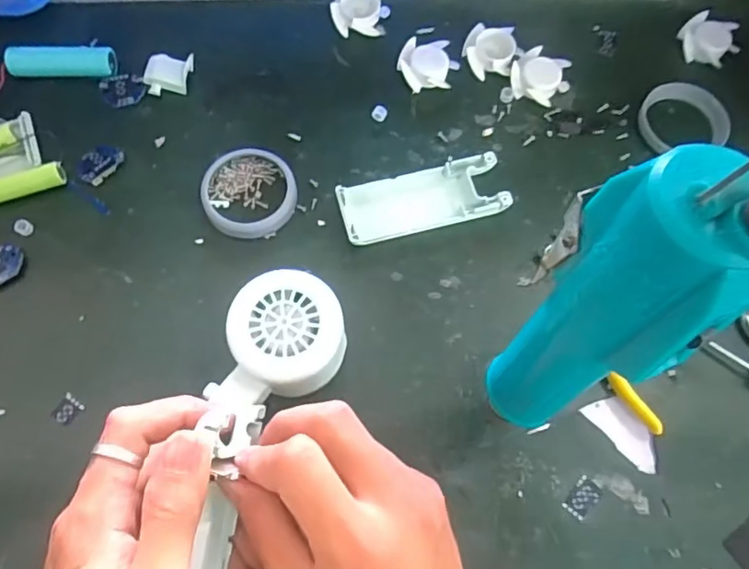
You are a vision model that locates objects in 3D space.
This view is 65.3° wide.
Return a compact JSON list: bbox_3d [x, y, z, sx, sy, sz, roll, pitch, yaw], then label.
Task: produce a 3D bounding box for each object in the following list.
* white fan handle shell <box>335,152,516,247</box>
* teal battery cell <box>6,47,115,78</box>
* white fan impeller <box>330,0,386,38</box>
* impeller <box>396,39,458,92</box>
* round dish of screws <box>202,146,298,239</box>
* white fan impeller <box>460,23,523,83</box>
[{"bbox_3d":[0.032,-0.054,0.370,0.105,0.010,0.040,-15,73,-7],"label":"white fan handle shell"},{"bbox_3d":[-0.206,-0.147,0.385,0.065,0.016,0.017,-4,72,-3],"label":"teal battery cell"},{"bbox_3d":[-0.012,-0.195,0.414,0.036,0.015,0.033,-2,72,-3],"label":"white fan impeller"},{"bbox_3d":[0.037,-0.152,0.404,0.039,0.011,0.034,-6,72,-4],"label":"impeller"},{"bbox_3d":[-0.079,-0.058,0.366,0.053,0.012,0.059,-43,78,-14],"label":"round dish of screws"},{"bbox_3d":[0.082,-0.163,0.407,0.037,0.010,0.037,-9,72,-5],"label":"white fan impeller"}]

